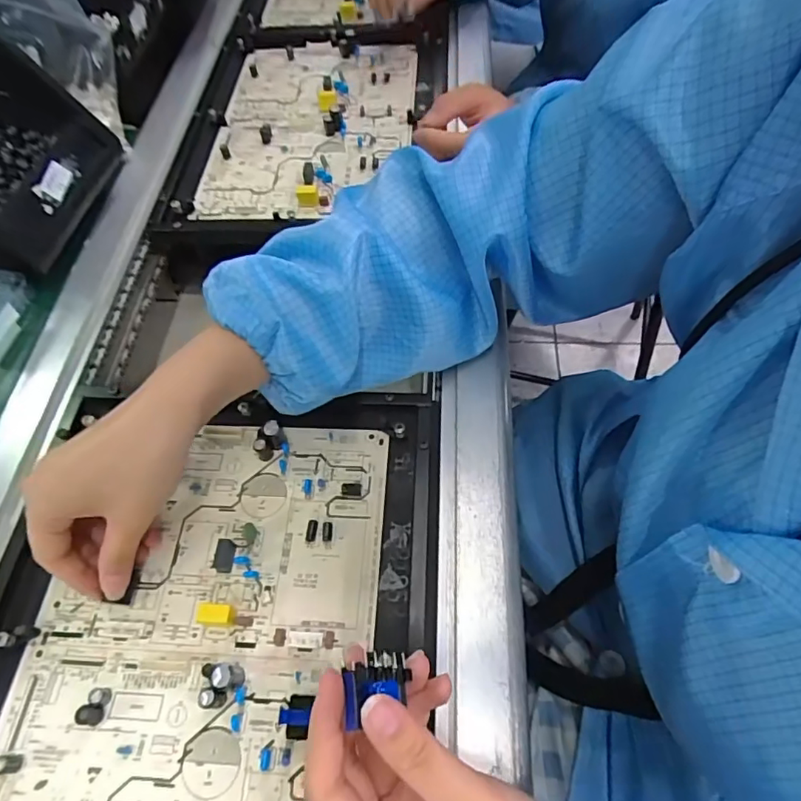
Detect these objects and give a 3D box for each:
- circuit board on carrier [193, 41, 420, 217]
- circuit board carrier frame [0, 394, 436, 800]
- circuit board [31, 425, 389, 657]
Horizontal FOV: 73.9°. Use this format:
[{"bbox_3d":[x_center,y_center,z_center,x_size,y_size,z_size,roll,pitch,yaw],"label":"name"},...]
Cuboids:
[{"bbox_3d":[-0.095,-0.296,0.568,0.208,0.022,0.290,2,59,2],"label":"circuit board on carrier"},{"bbox_3d":[-0.117,0.144,0.296,0.259,0.021,0.320,2,59,2],"label":"circuit board carrier frame"},{"bbox_3d":[-0.110,0.079,0.334,0.195,0.017,0.138,-1,59,0],"label":"circuit board"}]

